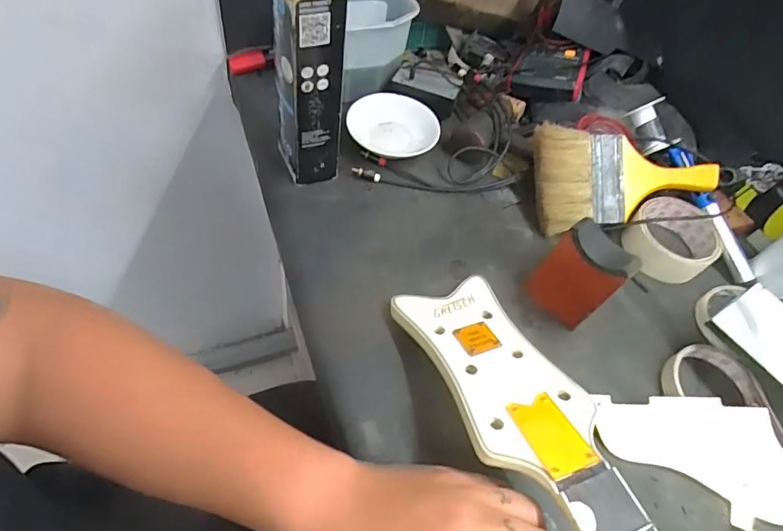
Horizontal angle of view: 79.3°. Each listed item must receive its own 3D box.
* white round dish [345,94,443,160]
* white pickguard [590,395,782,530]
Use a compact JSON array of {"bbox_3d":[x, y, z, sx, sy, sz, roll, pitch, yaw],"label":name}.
[{"bbox_3d":[0.002,-0.153,0.530,0.098,0.029,0.088,12,53,-1],"label":"white round dish"},{"bbox_3d":[0.246,0.155,0.382,0.149,0.005,0.092,0,71,2],"label":"white pickguard"}]

